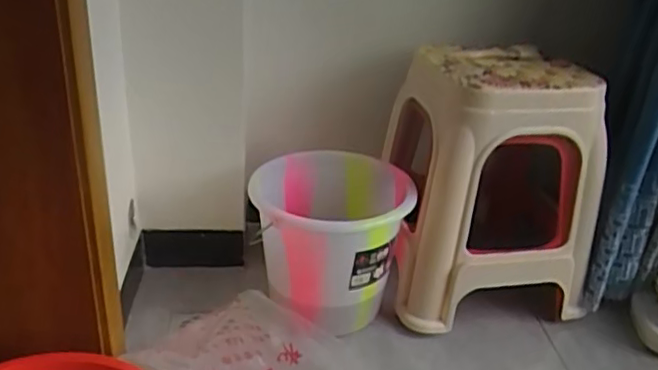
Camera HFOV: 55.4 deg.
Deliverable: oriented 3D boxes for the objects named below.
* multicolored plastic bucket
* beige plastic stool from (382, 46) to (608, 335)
[{"bbox_3d":[0.001,0.102,1.161,0.279,0.235,0.260,3,27,-2],"label":"multicolored plastic bucket"},{"bbox_3d":[0.284,-0.018,1.224,0.337,0.440,0.361,-3,27,-13],"label":"beige plastic stool"}]

